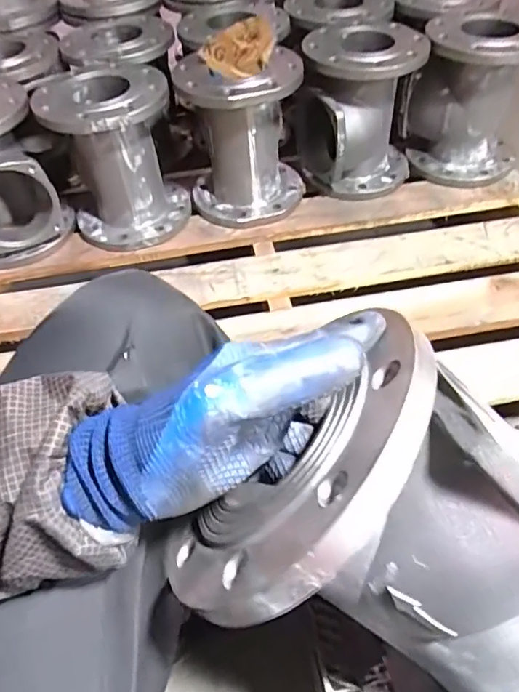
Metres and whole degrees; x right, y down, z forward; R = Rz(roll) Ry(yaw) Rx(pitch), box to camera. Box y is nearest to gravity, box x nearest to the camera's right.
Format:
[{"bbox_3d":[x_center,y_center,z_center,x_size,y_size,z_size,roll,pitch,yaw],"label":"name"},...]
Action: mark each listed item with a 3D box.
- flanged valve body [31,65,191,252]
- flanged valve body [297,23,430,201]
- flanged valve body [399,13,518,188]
[{"bbox_3d":[-0.244,-0.320,0.914,0.202,0.253,0.177,-18,51,-10],"label":"flanged valve body"},{"bbox_3d":[0.181,-0.416,0.956,0.206,0.251,0.181,5,51,9],"label":"flanged valve body"},{"bbox_3d":[0.380,-0.447,0.966,0.163,0.259,0.181,-24,53,-15],"label":"flanged valve body"}]

